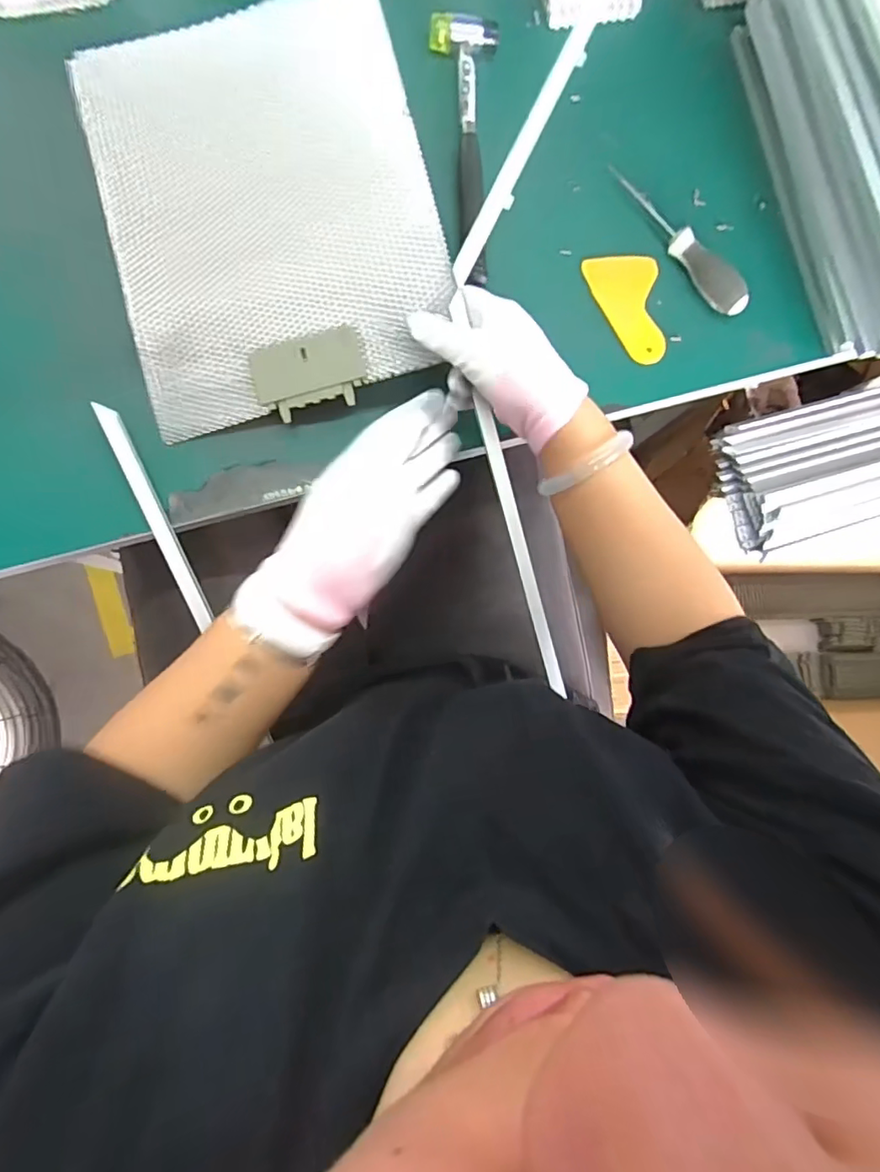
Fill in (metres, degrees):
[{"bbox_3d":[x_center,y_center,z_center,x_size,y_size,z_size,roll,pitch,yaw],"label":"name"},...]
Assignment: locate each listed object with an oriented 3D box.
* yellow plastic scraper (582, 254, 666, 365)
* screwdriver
[{"bbox_3d":[0.170,-0.252,0.508,0.065,0.006,0.099,-8,89,-4],"label":"yellow plastic scraper"},{"bbox_3d":[0.218,-0.313,0.500,0.024,0.029,0.166,-33,90,-9],"label":"screwdriver"}]

